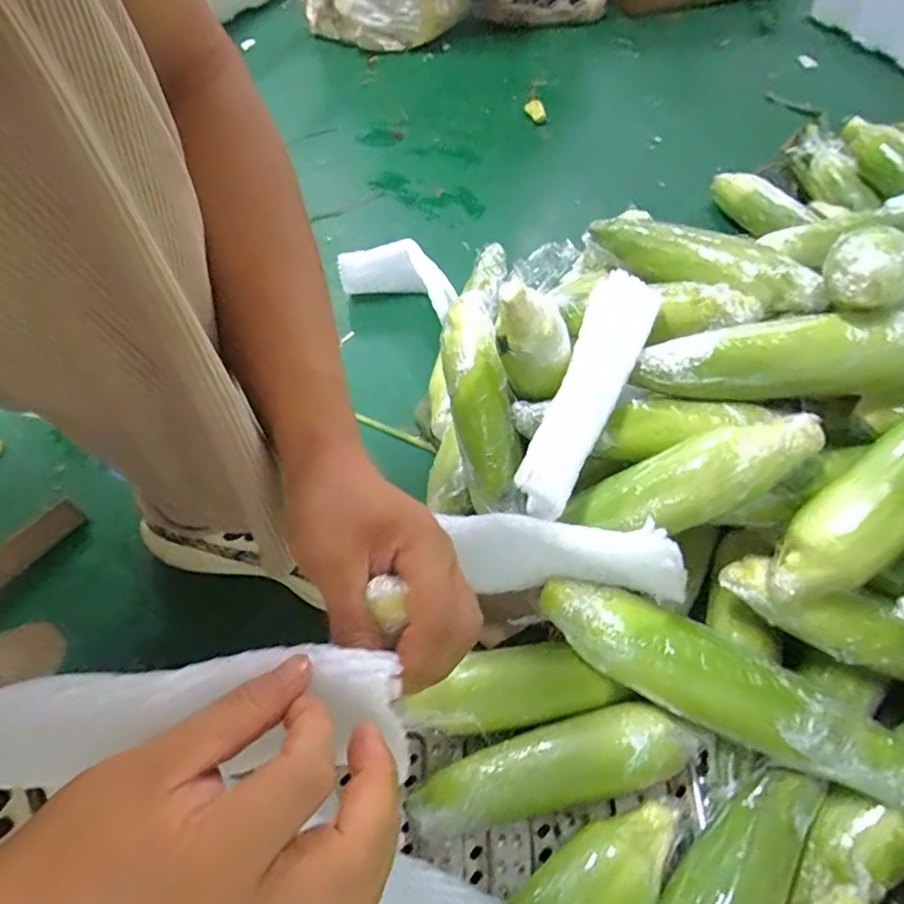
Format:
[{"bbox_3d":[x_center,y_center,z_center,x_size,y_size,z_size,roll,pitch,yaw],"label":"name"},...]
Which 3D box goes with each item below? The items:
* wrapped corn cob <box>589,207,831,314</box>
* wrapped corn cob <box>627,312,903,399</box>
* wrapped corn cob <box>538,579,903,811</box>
[{"bbox_3d":[0.220,-0.172,0.514,0.056,0.043,0.231,-37,49,-21],"label":"wrapped corn cob"},{"bbox_3d":[0.234,-0.066,0.417,0.188,0.047,0.043,0,55,19],"label":"wrapped corn cob"},{"bbox_3d":[0.170,0.154,0.382,0.234,0.067,0.051,26,61,18],"label":"wrapped corn cob"}]

